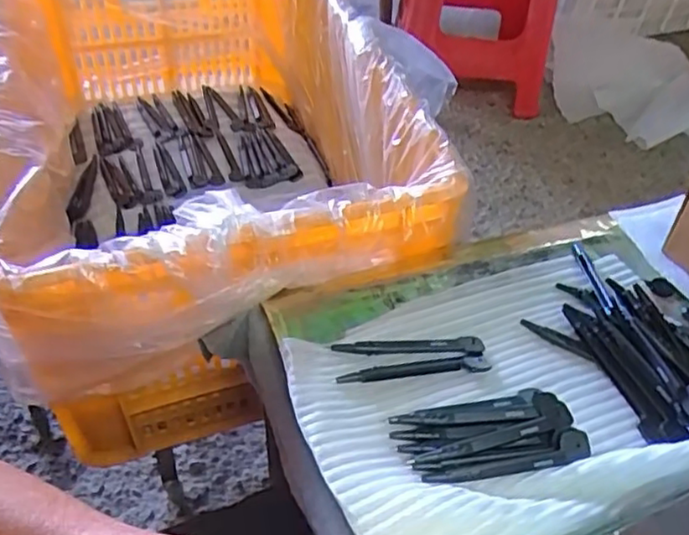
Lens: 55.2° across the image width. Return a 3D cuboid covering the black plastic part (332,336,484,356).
[{"bbox_3d":[0.042,0.050,0.423,0.096,0.004,0.014,-1,47,-6],"label":"black plastic part"}]

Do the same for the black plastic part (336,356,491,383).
[{"bbox_3d":[0.044,0.064,0.415,0.097,0.008,0.012,-5,47,-10],"label":"black plastic part"}]

